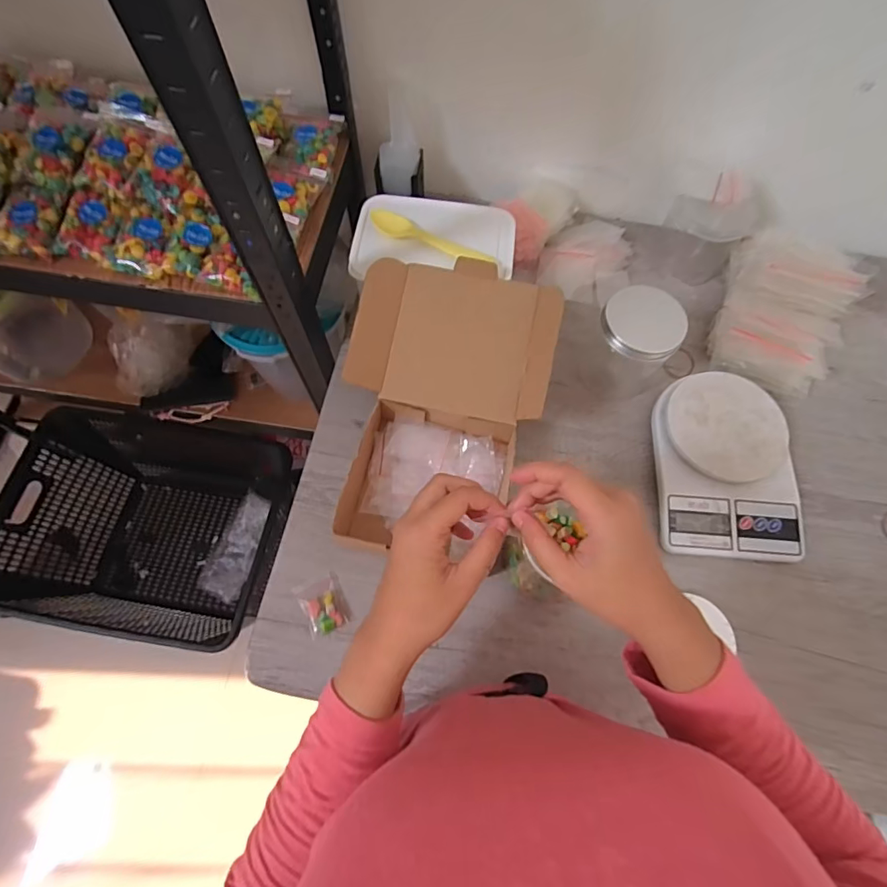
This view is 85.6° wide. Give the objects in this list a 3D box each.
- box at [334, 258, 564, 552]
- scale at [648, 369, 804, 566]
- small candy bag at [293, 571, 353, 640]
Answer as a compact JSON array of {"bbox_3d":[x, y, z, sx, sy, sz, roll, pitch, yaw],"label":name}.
[{"bbox_3d":[0.000,-0.042,0.524,0.209,0.093,0.297,10,70,2],"label":"box"},{"bbox_3d":[0.317,0.024,0.538,0.147,0.035,0.203,4,70,0],"label":"scale"},{"bbox_3d":[-0.122,0.165,0.492,0.043,0.014,0.055,-25,73,-10],"label":"small candy bag"}]

